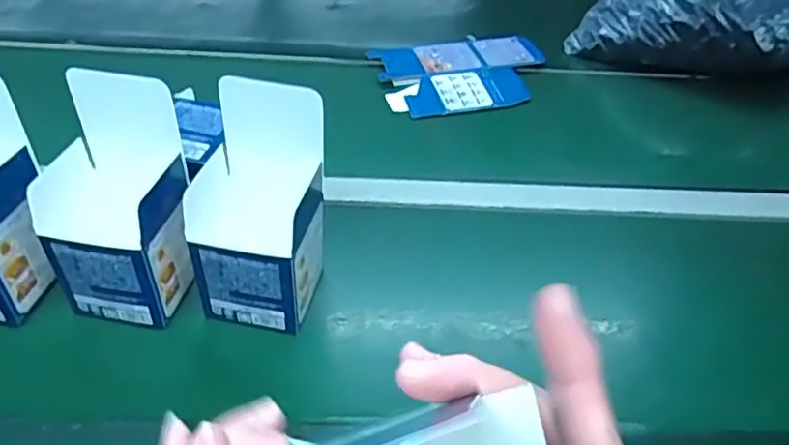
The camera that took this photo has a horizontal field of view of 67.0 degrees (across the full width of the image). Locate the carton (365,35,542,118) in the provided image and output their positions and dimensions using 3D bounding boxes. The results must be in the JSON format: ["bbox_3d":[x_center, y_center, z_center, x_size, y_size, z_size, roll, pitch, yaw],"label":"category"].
[{"bbox_3d":[0.097,-0.203,0.812,0.233,0.008,0.155,-10,50,-12],"label":"carton"}]

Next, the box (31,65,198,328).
[{"bbox_3d":[-0.210,-0.013,0.462,0.102,0.169,0.093,5,43,-1],"label":"box"}]

